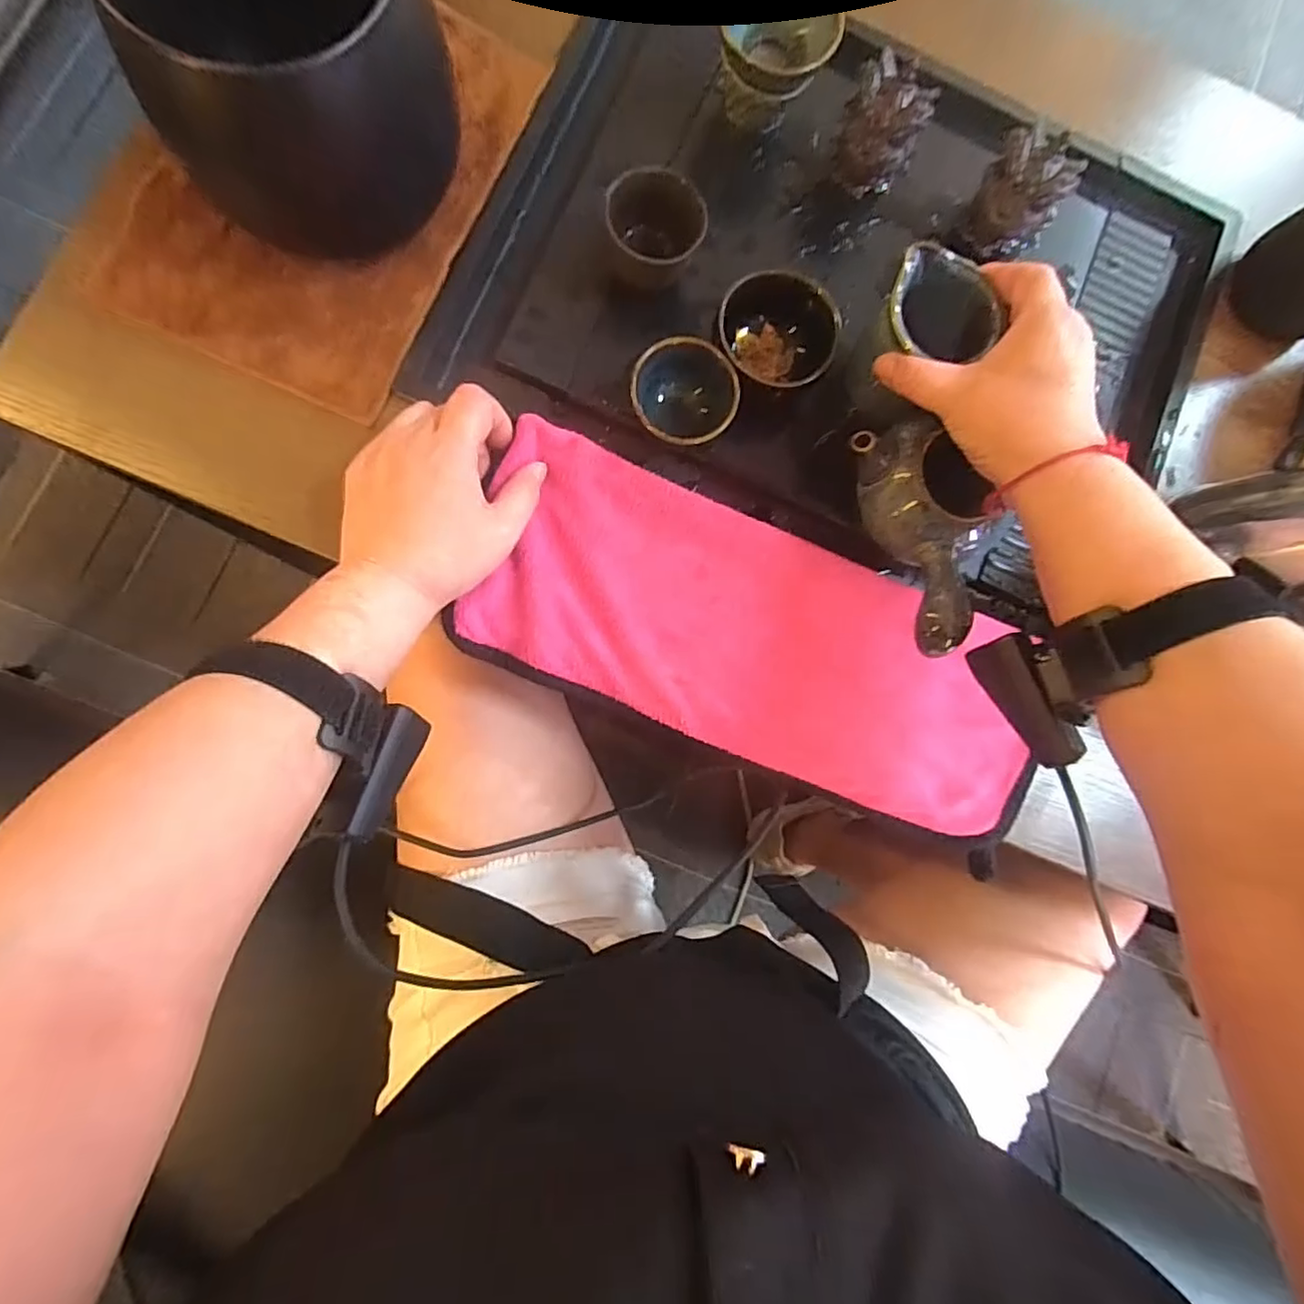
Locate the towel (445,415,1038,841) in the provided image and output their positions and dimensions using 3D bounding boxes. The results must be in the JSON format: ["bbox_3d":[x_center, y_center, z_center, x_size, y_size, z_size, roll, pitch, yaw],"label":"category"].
[{"bbox_3d":[0.068,-0.002,0.367,0.354,0.021,0.141,26,82,-3],"label":"towel"}]

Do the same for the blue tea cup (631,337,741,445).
[{"bbox_3d":[0.017,-0.151,0.367,0.060,0.043,0.056,1,84,-6],"label":"blue tea cup"}]

